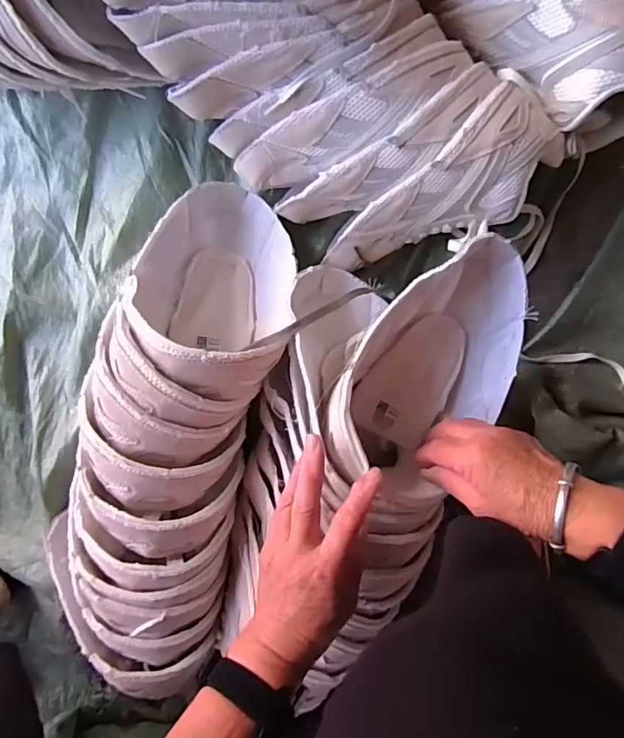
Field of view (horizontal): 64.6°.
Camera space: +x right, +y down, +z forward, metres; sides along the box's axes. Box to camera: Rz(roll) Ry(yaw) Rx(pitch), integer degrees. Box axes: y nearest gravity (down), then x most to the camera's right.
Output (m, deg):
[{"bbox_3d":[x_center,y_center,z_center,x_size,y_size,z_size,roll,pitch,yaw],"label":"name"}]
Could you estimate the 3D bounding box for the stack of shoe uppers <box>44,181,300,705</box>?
[{"bbox_3d":[-0.127,0.072,0.482,0.146,0.167,0.497,15,98,4],"label":"stack of shoe uppers"}]

